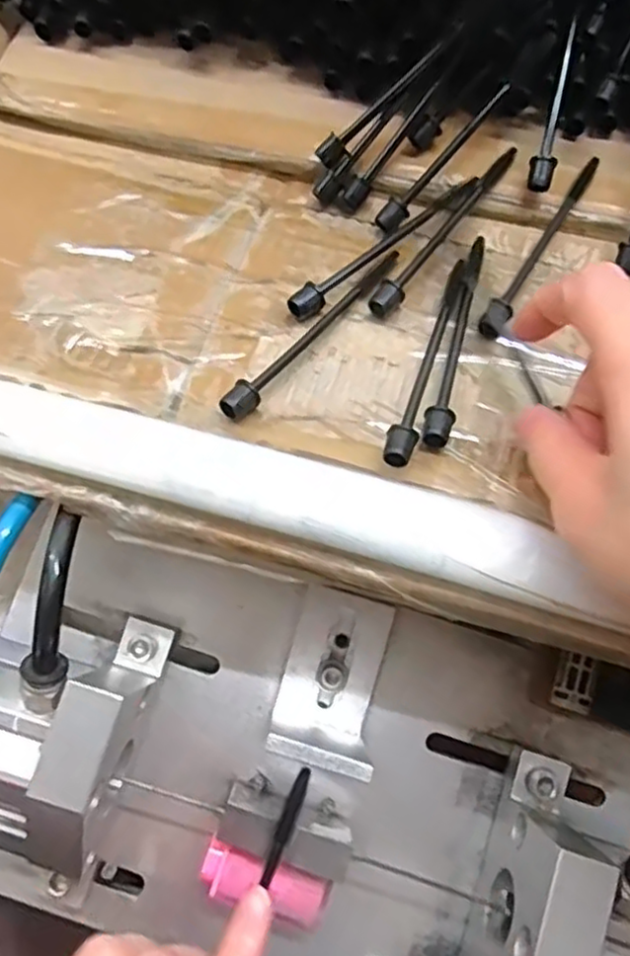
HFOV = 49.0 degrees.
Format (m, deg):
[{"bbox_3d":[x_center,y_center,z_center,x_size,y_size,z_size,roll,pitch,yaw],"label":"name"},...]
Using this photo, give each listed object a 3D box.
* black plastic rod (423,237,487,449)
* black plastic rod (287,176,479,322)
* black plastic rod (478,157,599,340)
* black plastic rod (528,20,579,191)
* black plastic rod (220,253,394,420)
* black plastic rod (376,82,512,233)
[{"bbox_3d":[0.055,-0.054,0.261,0.010,0.009,0.100,17,65,5],"label":"black plastic rod"},{"bbox_3d":[0.028,-0.092,0.278,0.100,0.011,0.009,-40,72,-18],"label":"black plastic rod"},{"bbox_3d":[0.092,-0.094,0.279,0.009,0.012,0.098,31,67,11],"label":"black plastic rod"},{"bbox_3d":[0.099,-0.152,0.284,0.010,0.009,0.070,13,91,4],"label":"black plastic rod"},{"bbox_3d":[0.001,-0.055,0.259,0.009,0.010,0.097,39,69,15],"label":"black plastic rod"},{"bbox_3d":[0.053,-0.131,0.285,0.009,0.006,0.075,43,93,16],"label":"black plastic rod"}]

